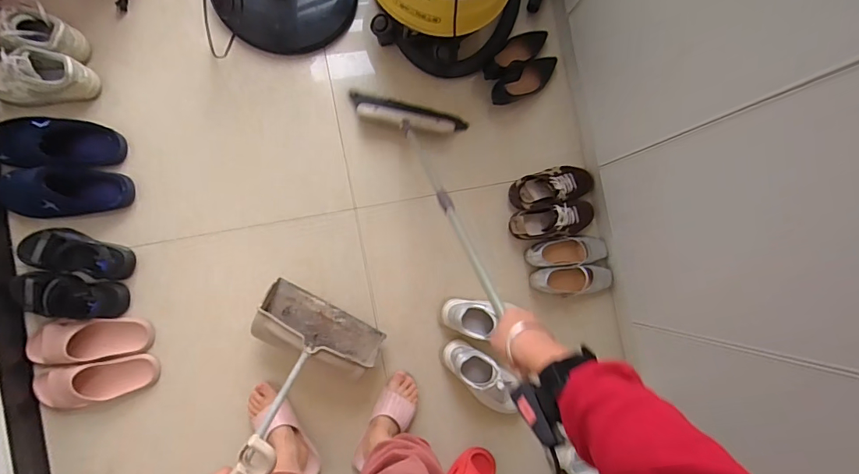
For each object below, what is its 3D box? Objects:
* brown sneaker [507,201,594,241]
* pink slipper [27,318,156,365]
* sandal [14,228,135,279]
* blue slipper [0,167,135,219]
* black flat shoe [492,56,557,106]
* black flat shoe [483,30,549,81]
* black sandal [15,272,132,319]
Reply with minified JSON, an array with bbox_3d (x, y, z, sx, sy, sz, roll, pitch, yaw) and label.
[{"bbox_3d":[0.348,-0.043,1.229,0.259,0.079,0.092,-11,91,-8],"label":"brown sneaker"},{"bbox_3d":[-0.805,0.246,1.038,0.263,0.061,0.103,-2,89,-8],"label":"pink slipper"},{"bbox_3d":[-0.840,0.040,1.043,0.245,0.083,0.104,12,87,-8],"label":"sandal"},{"bbox_3d":[-0.862,-0.102,1.034,0.278,0.102,0.108,1,89,-8],"label":"blue slipper"},{"bbox_3d":[0.279,-0.446,1.244,0.225,0.048,0.077,-35,94,-7],"label":"black flat shoe"},{"bbox_3d":[0.242,-0.520,1.256,0.243,0.052,0.083,-43,95,-20],"label":"black flat shoe"},{"bbox_3d":[-0.848,0.139,1.031,0.240,0.085,0.110,12,87,-8],"label":"black sandal"}]

